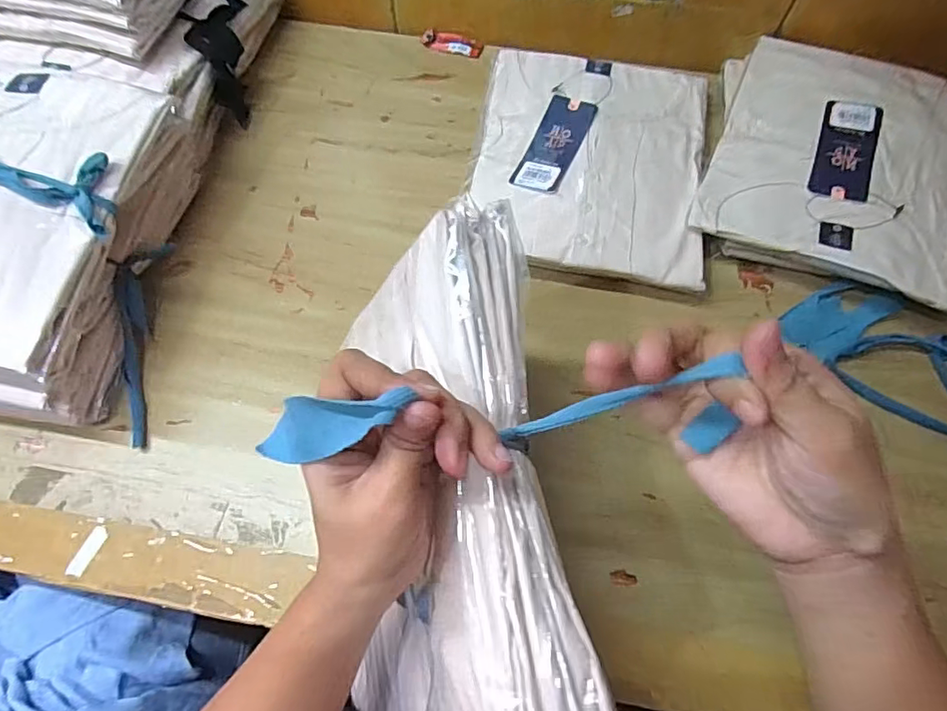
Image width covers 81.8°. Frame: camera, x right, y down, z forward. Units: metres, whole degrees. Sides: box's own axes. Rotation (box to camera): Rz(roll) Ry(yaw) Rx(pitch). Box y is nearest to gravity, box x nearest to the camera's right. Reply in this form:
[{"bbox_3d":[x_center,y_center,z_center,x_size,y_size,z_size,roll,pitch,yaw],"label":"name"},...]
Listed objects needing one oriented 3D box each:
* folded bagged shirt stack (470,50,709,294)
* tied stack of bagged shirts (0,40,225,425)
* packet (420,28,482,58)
[{"bbox_3d":[0.109,-0.181,0.517,0.208,0.046,0.253,9,66,4],"label":"folded bagged shirt stack"},{"bbox_3d":[-0.362,-0.116,0.446,0.199,0.123,0.303,7,66,4],"label":"tied stack of bagged shirts"},{"bbox_3d":[-0.023,-0.351,0.611,0.067,0.010,0.023,15,67,7],"label":"packet"}]

